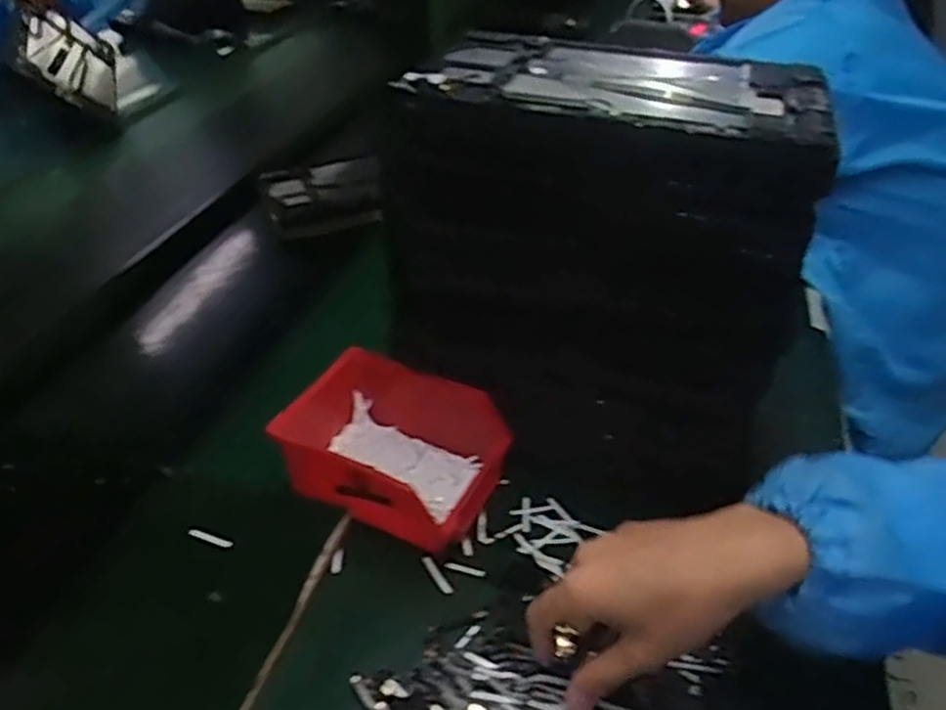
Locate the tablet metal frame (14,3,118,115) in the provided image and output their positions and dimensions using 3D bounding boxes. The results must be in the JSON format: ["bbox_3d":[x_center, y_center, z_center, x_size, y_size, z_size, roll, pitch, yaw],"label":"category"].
[{"bbox_3d":[-0.641,-0.472,1.185,0.151,0.023,0.242,25,32,-43],"label":"tablet metal frame"}]

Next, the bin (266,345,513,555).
[{"bbox_3d":[-0.061,0.068,0.533,0.153,0.070,0.104,17,40,20],"label":"bin"}]

